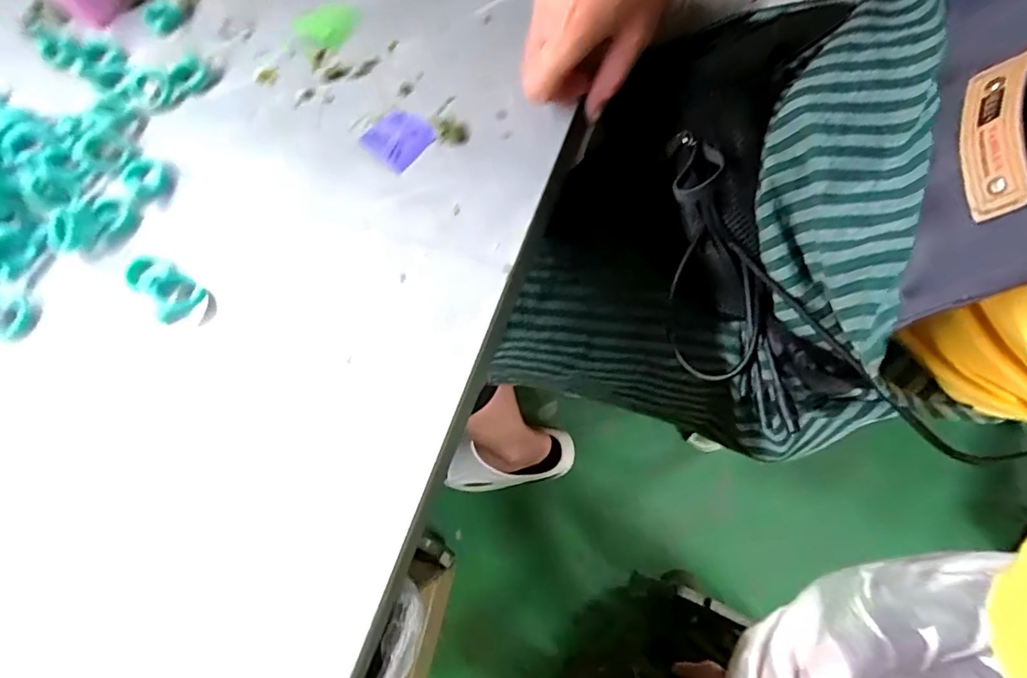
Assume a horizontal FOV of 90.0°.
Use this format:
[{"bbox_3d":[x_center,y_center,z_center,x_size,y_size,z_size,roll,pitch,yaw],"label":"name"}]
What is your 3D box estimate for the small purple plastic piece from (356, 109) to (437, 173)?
[{"bbox_3d":[-0.077,-0.137,0.347,0.041,0.007,0.040,40,77,14],"label":"small purple plastic piece"}]

